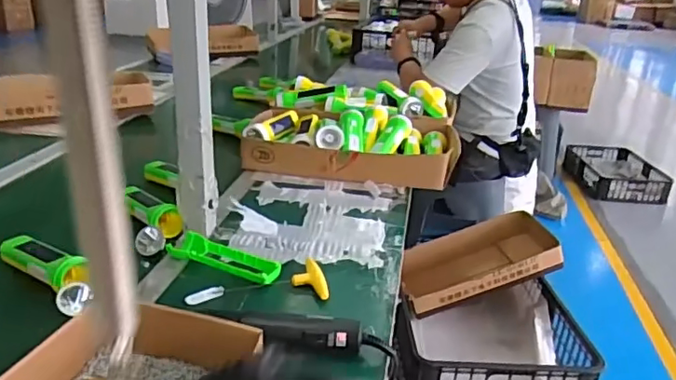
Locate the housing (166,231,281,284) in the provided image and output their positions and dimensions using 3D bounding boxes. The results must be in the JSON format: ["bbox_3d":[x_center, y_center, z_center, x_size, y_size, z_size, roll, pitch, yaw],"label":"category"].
[{"bbox_3d":[-0.159,0.095,0.792,0.170,0.021,0.052,14,25,25],"label":"housing"}]

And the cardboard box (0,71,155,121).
[{"bbox_3d":[-0.715,-0.249,1.454,0.430,0.080,0.266,-9,25,-28],"label":"cardboard box"}]

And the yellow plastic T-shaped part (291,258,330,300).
[{"bbox_3d":[-0.039,0.119,0.756,0.042,0.015,0.085,-3,23,-16],"label":"yellow plastic T-shaped part"}]

